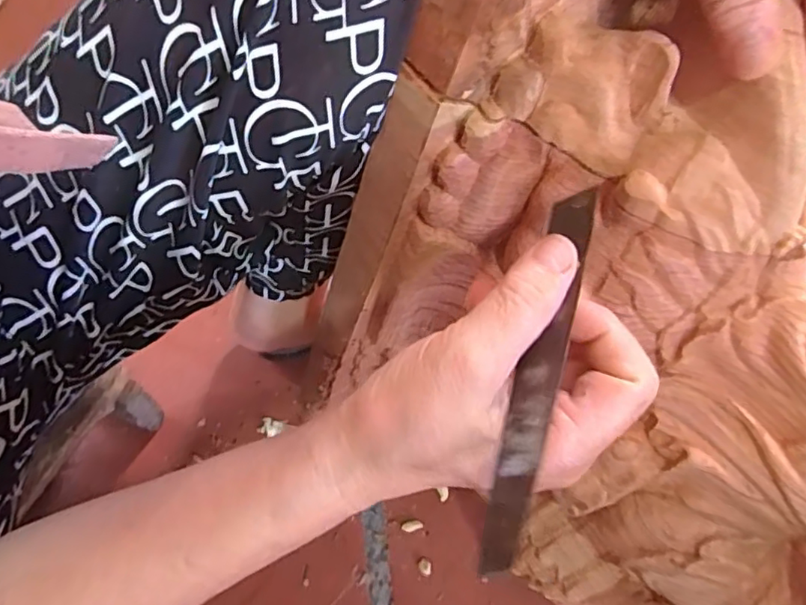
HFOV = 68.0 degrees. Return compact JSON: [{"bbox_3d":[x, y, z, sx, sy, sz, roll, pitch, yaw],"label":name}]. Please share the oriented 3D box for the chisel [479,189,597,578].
[{"bbox_3d":[0.046,0.023,0.201,0.015,0.004,0.130,-5,55,44],"label":"chisel"}]

